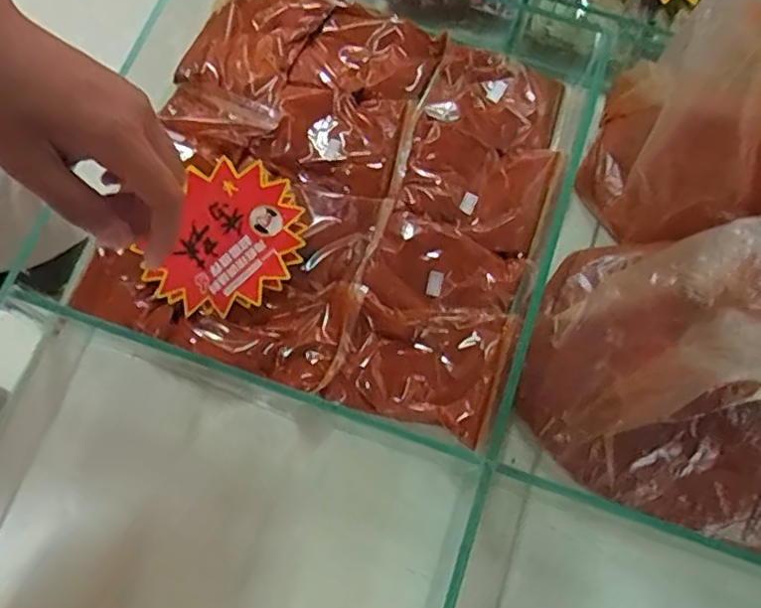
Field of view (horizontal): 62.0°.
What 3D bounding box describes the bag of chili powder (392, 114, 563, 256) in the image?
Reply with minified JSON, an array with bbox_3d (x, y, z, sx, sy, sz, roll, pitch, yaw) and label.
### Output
[{"bbox_3d":[0.086,-0.113,0.594,0.135,0.017,0.106,21,75,5],"label":"bag of chili powder"}]

